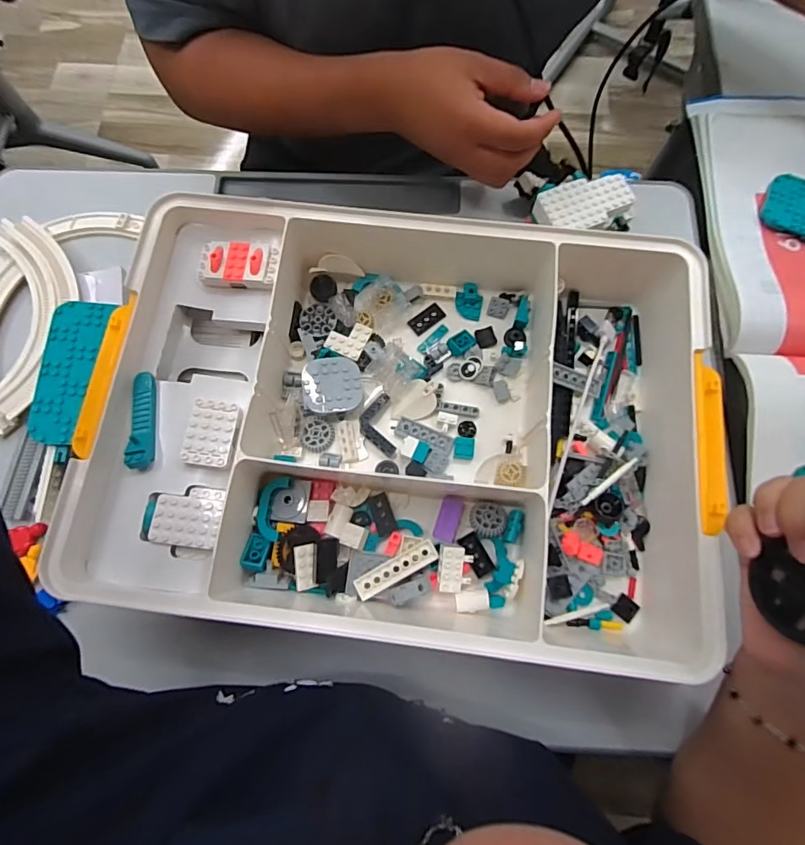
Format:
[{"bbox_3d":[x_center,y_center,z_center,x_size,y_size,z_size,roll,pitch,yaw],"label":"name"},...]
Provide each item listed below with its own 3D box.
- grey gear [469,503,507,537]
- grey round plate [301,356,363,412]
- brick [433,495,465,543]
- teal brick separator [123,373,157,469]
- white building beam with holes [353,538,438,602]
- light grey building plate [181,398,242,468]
[{"bbox_3d":[0.066,0.074,0.364,0.027,0.008,0.026,0,75,0],"label":"grey gear"},{"bbox_3d":[-0.057,-0.031,0.385,0.046,0.006,0.046,-6,71,-12],"label":"grey round plate"},{"bbox_3d":[0.036,0.074,0.365,0.018,0.007,0.035,17,76,5],"label":"brick"},{"bbox_3d":[-0.185,-0.003,0.337,0.018,0.011,0.071,-10,75,-2],"label":"teal brick separator"},{"bbox_3d":[-0.004,0.109,0.350,0.063,0.007,0.017,-29,77,-7],"label":"white building beam with holes"},{"bbox_3d":[-0.131,0.008,0.331,0.033,0.011,0.046,4,75,2],"label":"light grey building plate"}]

